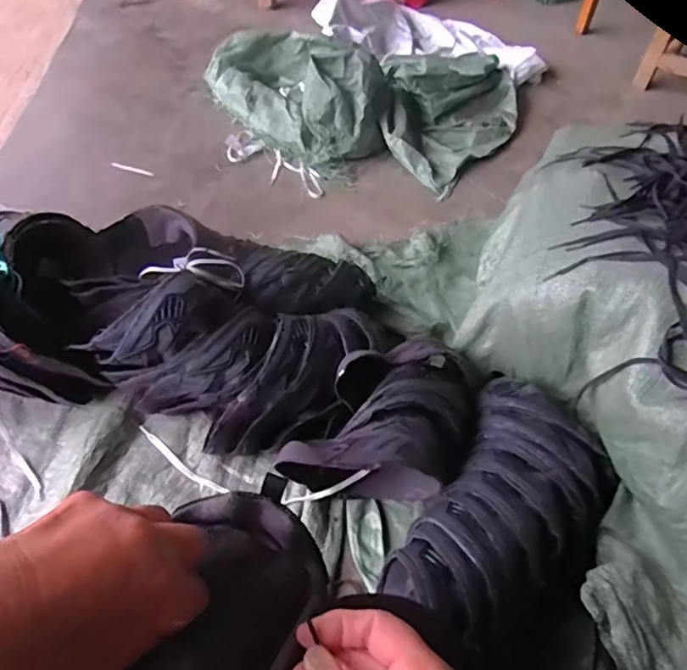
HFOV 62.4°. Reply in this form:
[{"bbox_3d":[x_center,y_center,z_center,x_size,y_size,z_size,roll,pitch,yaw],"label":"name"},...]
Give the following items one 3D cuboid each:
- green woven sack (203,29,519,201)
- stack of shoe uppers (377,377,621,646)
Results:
[{"bbox_3d":[0.035,-0.643,1.425,0.793,0.180,0.588,13,52,9],"label":"green woven sack"},{"bbox_3d":[0.208,0.206,0.686,0.195,0.095,0.342,27,55,18],"label":"stack of shoe uppers"}]

